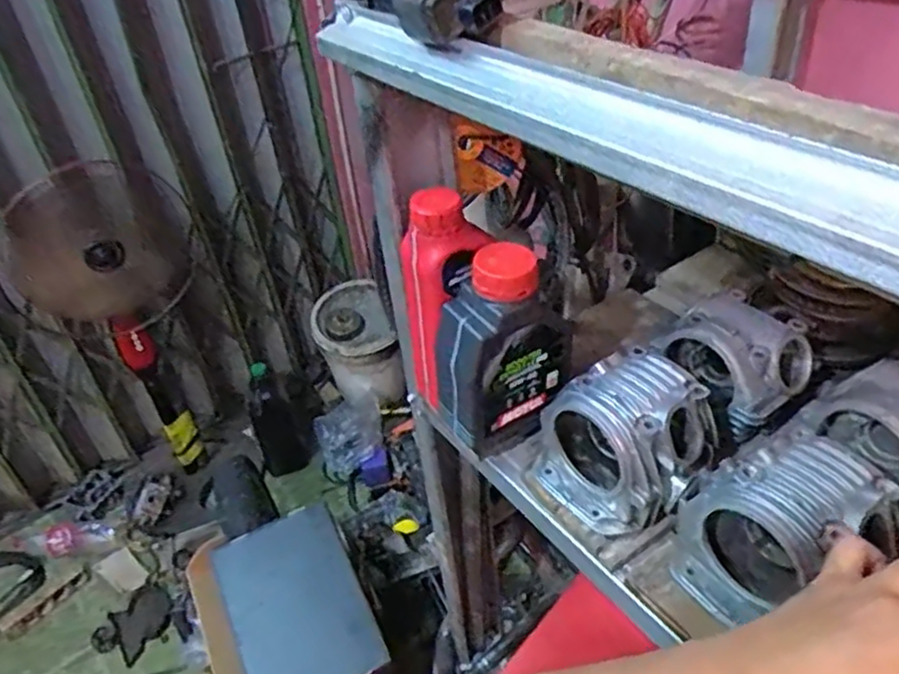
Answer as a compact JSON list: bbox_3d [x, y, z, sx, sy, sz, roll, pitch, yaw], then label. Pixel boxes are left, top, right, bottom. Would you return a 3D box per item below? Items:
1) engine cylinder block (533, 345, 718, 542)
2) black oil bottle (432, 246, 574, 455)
[{"bbox_3d":[0.151,0.087,0.602,0.128,0.105,0.120,-23,41,-20],"label":"engine cylinder block"},{"bbox_3d":[0.050,0.015,0.631,0.122,0.199,0.059,-16,39,-11],"label":"black oil bottle"}]

